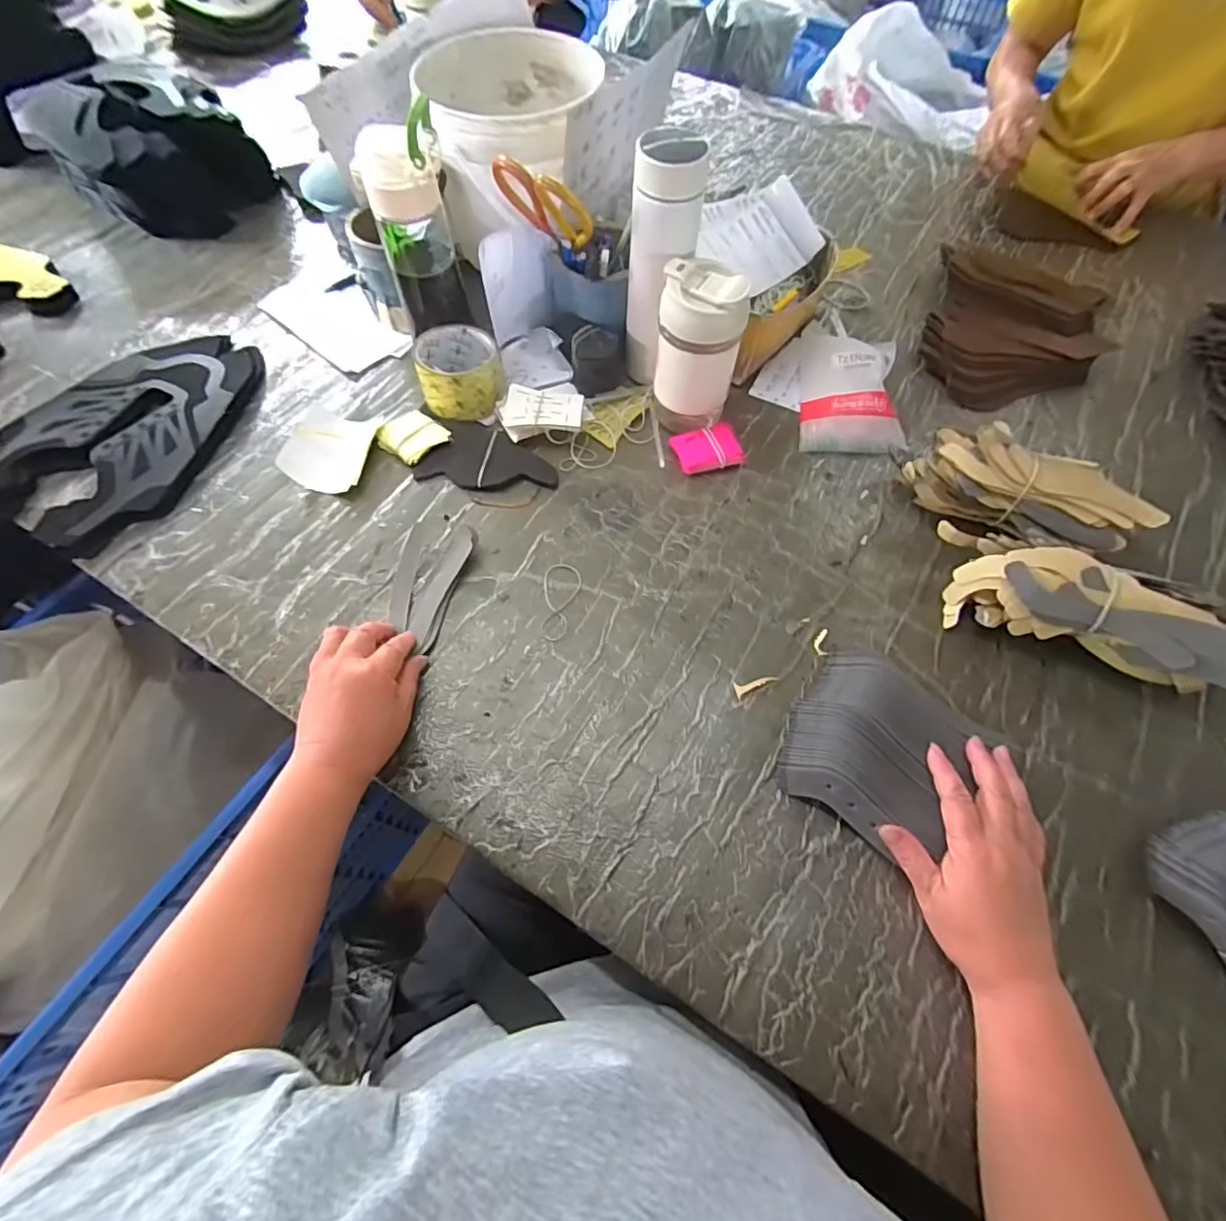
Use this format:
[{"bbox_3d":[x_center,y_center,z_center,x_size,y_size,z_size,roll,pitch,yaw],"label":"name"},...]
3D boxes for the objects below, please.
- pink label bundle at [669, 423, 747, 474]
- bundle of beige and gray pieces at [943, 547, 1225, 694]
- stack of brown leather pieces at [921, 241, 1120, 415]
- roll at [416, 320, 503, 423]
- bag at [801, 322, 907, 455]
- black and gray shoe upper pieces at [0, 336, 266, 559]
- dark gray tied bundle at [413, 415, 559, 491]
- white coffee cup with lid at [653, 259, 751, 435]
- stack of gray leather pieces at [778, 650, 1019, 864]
[{"bbox_3d":[0.105,-0.176,0.613,0.074,0.020,0.052,-13,64,-8],"label":"pink label bundle"},{"bbox_3d":[0.423,0.003,0.491,0.224,0.073,0.077,22,65,10],"label":"bundle of beige and gray pieces"},{"bbox_3d":[0.514,-0.361,0.713,0.229,0.038,0.283,13,63,5],"label":"stack of brown leather pieces"},{"bbox_3d":[-0.170,-0.267,0.628,0.085,0.050,0.093,0,63,-1],"label":"roll"},{"bbox_3d":[0.278,-0.262,0.650,0.112,0.048,0.182,7,63,3],"label":"bag"},{"bbox_3d":[-0.516,-0.203,0.608,0.216,0.020,0.292,25,65,11],"label":"black and gray shoe upper pieces"},{"bbox_3d":[-0.130,-0.164,0.606,0.147,0.007,0.086,13,63,6],"label":"dark gray tied bundle"},{"bbox_3d":[0.086,-0.265,0.579,0.084,0.152,0.075,12,63,5],"label":"white coffee cup with lid"},{"bbox_3d":[0.218,0.107,0.453,0.137,0.033,0.146,33,66,14],"label":"stack of gray leather pieces"}]

